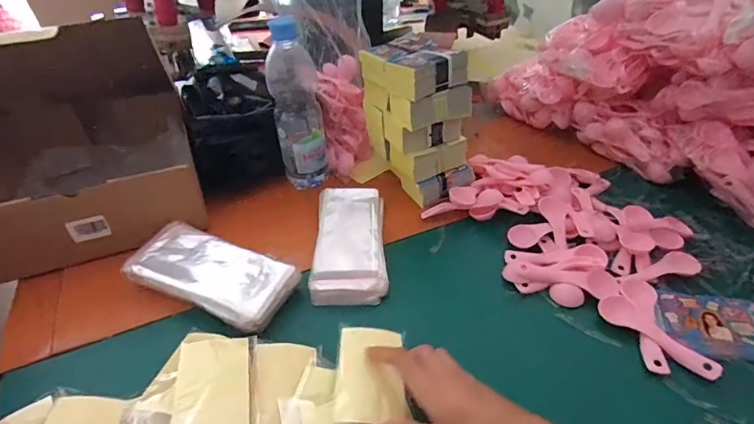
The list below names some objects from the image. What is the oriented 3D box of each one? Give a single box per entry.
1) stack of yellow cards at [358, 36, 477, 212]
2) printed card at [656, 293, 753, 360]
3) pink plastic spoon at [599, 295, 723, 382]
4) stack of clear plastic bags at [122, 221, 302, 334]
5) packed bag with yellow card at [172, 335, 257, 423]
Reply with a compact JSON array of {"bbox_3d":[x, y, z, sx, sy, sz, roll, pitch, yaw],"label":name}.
[{"bbox_3d":[0.061,-0.136,0.623,0.103,0.188,0.162,-18,42,-22],"label":"stack of yellow cards"},{"bbox_3d":[0.371,0.118,0.448,0.149,0.008,0.084,5,39,6],"label":"printed card"},{"bbox_3d":[0.283,0.124,0.433,0.031,0.009,0.113,-24,44,-27],"label":"pink plastic spoon"},{"bbox_3d":[-0.193,0.068,0.490,0.191,0.026,0.086,17,41,20],"label":"stack of clear plastic bags"},{"bbox_3d":[-0.137,0.161,0.363,0.063,0.013,0.117,-1,42,-13],"label":"packed bag with yellow card"}]

